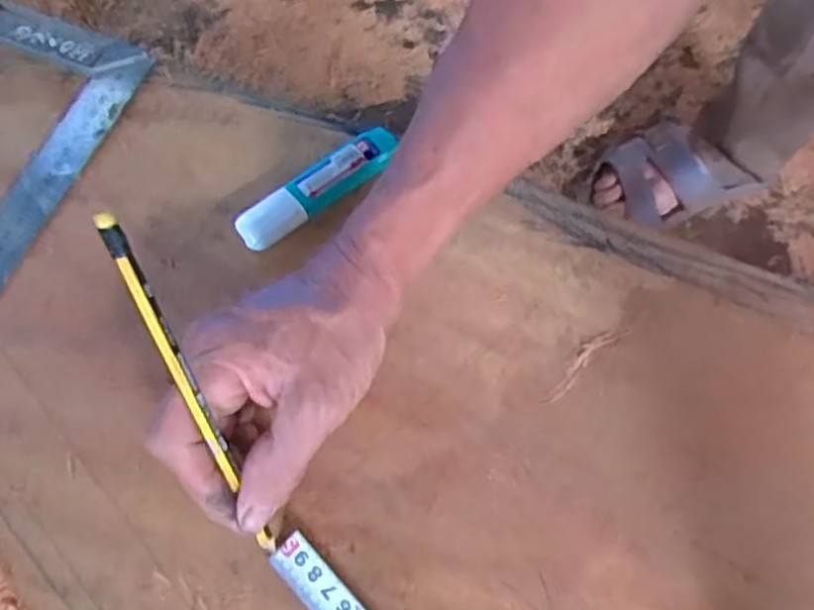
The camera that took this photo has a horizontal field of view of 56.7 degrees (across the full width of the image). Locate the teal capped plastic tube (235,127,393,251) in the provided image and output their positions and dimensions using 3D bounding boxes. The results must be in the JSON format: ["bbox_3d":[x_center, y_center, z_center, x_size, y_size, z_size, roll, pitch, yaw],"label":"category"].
[{"bbox_3d":[-0.048,-0.065,0.425,0.105,0.024,0.023,-40,73,-17],"label":"teal capped plastic tube"}]

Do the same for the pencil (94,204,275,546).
[{"bbox_3d":[-0.086,0.042,0.309,0.007,0.178,0.006,-22,33,-11],"label":"pencil"}]

